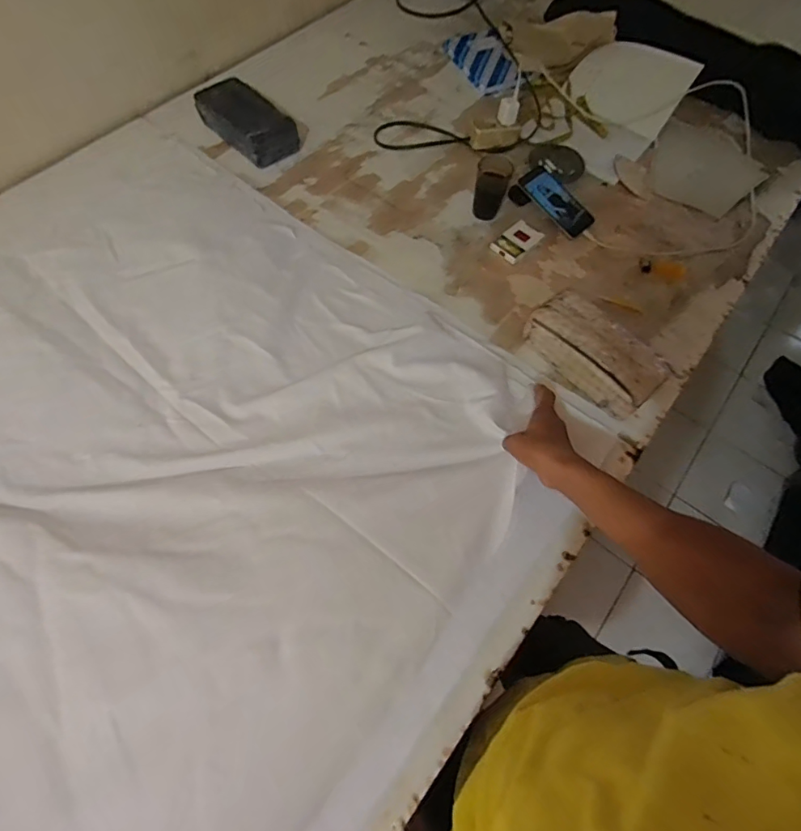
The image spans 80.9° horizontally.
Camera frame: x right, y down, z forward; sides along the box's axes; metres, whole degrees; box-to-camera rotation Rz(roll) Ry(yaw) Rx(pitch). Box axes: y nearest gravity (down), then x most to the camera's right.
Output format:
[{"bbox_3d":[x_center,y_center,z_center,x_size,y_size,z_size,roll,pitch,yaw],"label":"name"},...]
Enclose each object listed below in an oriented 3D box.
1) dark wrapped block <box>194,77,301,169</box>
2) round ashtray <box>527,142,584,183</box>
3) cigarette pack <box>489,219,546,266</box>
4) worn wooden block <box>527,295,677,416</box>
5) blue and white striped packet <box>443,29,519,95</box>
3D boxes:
[{"bbox_3d":[-0.316,-0.611,0.981,0.122,0.068,0.219,-36,71,-18],"label":"dark wrapped block"},{"bbox_3d":[0.333,-0.544,1.003,0.104,0.019,0.119,-36,71,-18],"label":"round ashtray"},{"bbox_3d":[0.225,-0.332,0.890,0.099,0.022,0.061,-41,73,-19],"label":"cigarette pack"},{"bbox_3d":[0.308,-0.100,0.753,0.105,0.069,0.213,-39,72,-19],"label":"worn wooden block"},{"bbox_3d":[0.199,-0.858,1.146,0.132,0.037,0.223,-16,66,-10],"label":"blue and white striped packet"}]

